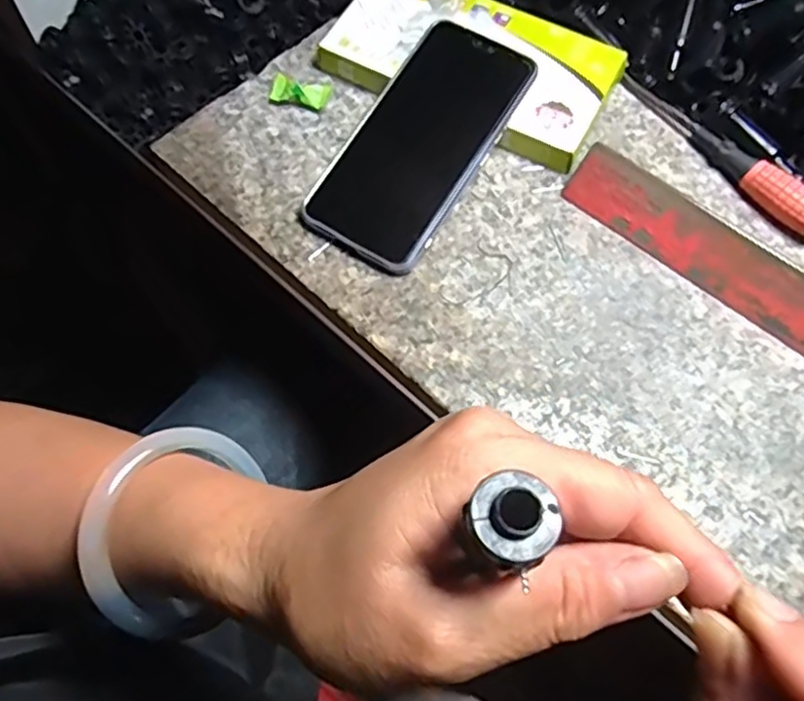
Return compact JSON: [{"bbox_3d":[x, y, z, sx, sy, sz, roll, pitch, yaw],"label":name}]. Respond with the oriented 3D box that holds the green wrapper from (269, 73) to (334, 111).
[{"bbox_3d":[-0.064,-0.162,0.426,0.037,0.009,0.020,9,66,3],"label":"green wrapper"}]

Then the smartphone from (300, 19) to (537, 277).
[{"bbox_3d":[0.011,-0.123,0.394,0.074,0.007,0.157,30,78,14],"label":"smartphone"}]

